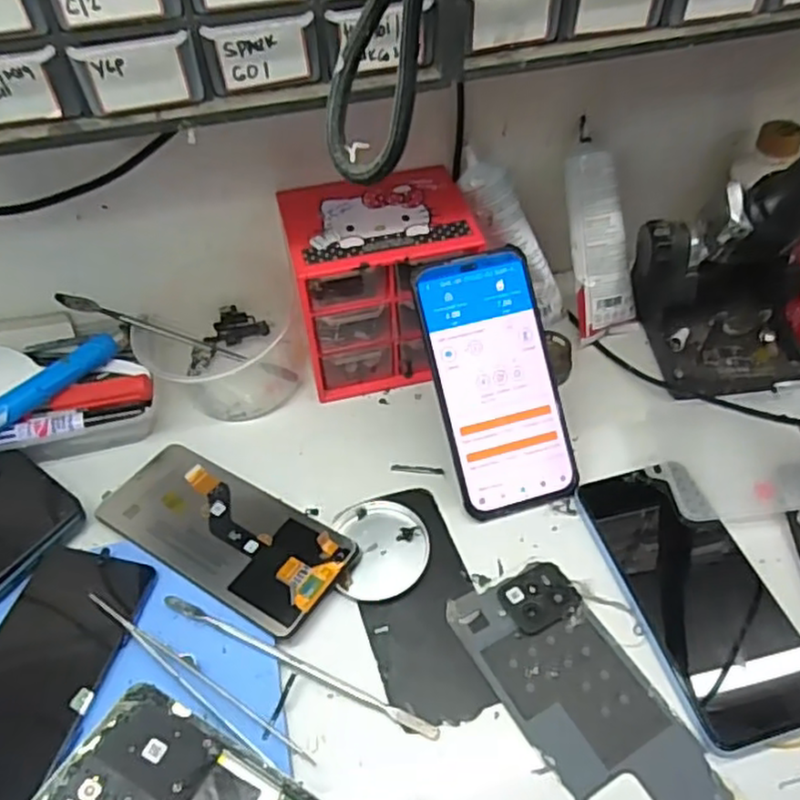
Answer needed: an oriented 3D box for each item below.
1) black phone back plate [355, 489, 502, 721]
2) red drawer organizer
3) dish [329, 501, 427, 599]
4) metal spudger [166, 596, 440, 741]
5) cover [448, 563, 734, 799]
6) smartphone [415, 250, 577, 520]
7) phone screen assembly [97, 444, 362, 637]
[{"bbox_3d":[0.010,0.116,0.413,0.065,0.007,0.144,-13,51,-10],"label":"black phone back plate"},{"bbox_3d":[-0.015,-0.086,0.512,0.122,0.117,0.104,-12,50,-9],"label":"red drawer organizer"},{"bbox_3d":[-0.011,0.089,0.427,0.055,0.007,0.065,-3,49,-2],"label":"dish"},{"bbox_3d":[-0.057,0.143,0.378,0.164,0.006,0.008,19,53,17],"label":"metal spudger"},{"bbox_3d":[0.097,0.156,0.369,0.069,0.004,0.153,-26,54,-19],"label":"cover"},{"bbox_3d":[0.061,-0.011,0.446,0.077,0.007,0.165,-14,91,-11],"label":"smartphone"},{"bbox_3d":[-0.113,0.081,0.436,0.164,0.007,0.068,22,52,27],"label":"phone screen assembly"}]

